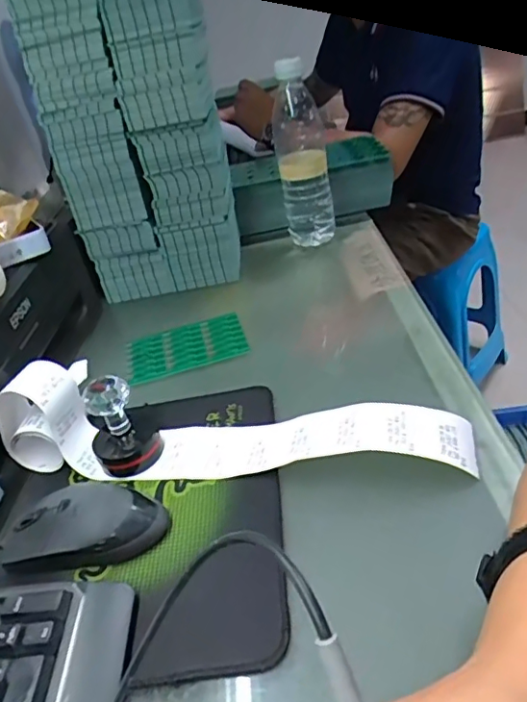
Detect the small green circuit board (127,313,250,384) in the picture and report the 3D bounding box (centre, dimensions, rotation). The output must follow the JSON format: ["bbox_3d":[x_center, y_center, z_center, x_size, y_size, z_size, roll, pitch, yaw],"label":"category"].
[{"bbox_3d":[-0.082,-0.004,0.578,0.124,0.006,0.081,-17,36,-4],"label":"small green circuit board"}]

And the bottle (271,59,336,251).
[{"bbox_3d":[0.051,-0.250,0.695,0.075,0.211,0.072,-7,33,9],"label":"bottle"}]

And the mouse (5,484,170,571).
[{"bbox_3d":[-0.123,0.118,0.372,0.106,0.030,0.052,-2,32,3],"label":"mouse"}]

